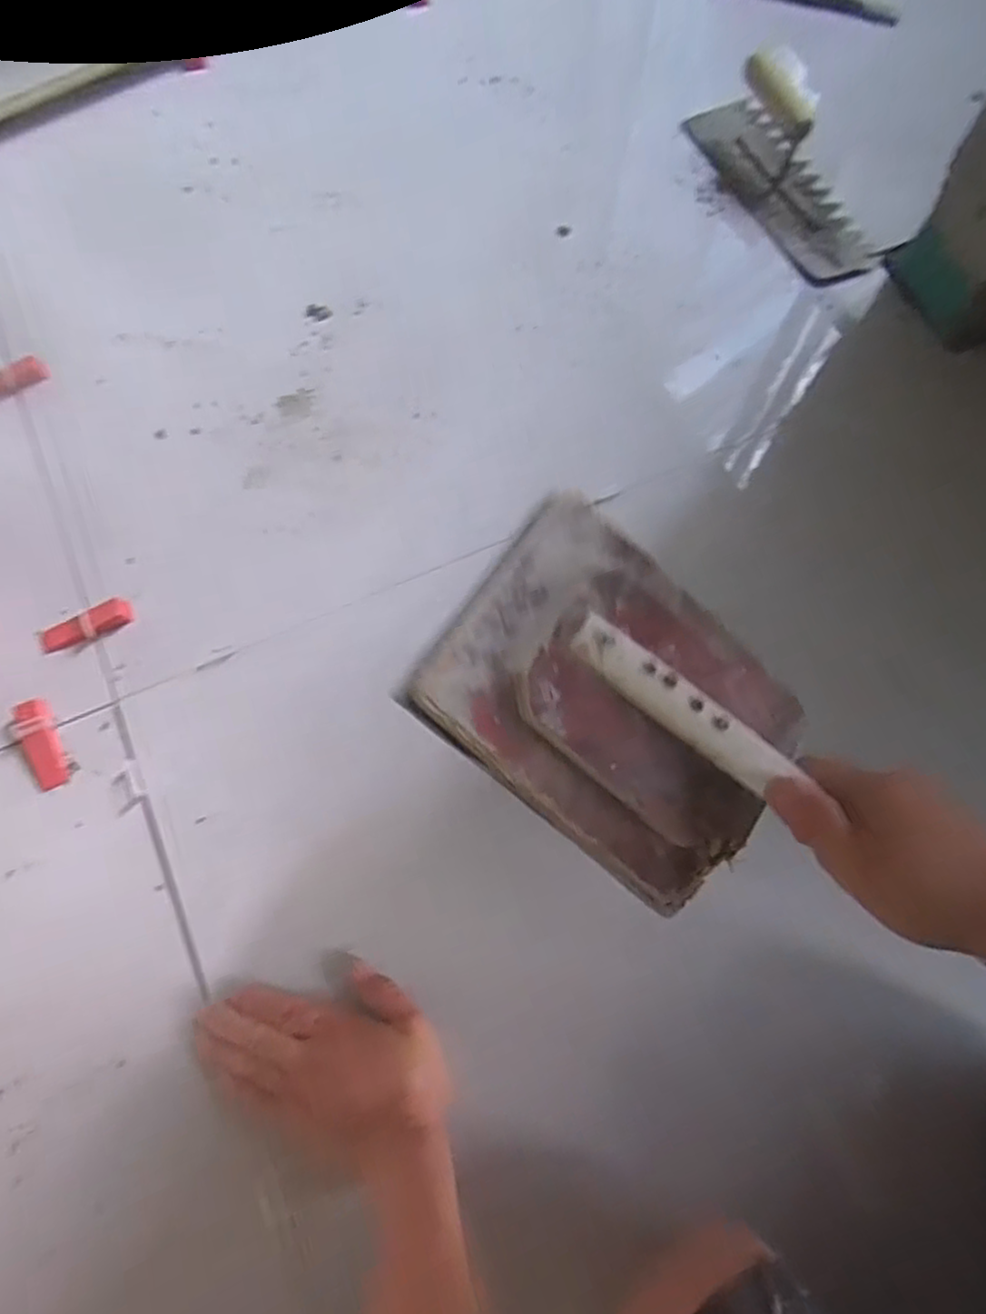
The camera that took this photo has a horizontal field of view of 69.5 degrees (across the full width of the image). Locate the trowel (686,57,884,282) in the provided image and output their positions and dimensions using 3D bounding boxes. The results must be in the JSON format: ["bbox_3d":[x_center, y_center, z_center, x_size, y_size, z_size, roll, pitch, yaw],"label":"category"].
[{"bbox_3d":[0.321,-0.532,0.758,0.117,0.083,0.268,-19,72,-7],"label":"trowel"}]

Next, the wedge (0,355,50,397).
[{"bbox_3d":[-0.470,-0.267,0.684,0.080,0.013,0.023,-21,73,-8],"label":"wedge"}]

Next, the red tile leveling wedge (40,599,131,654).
[{"bbox_3d":[-0.344,-0.026,0.600,0.074,0.013,0.022,-25,73,-9],"label":"red tile leveling wedge"}]

